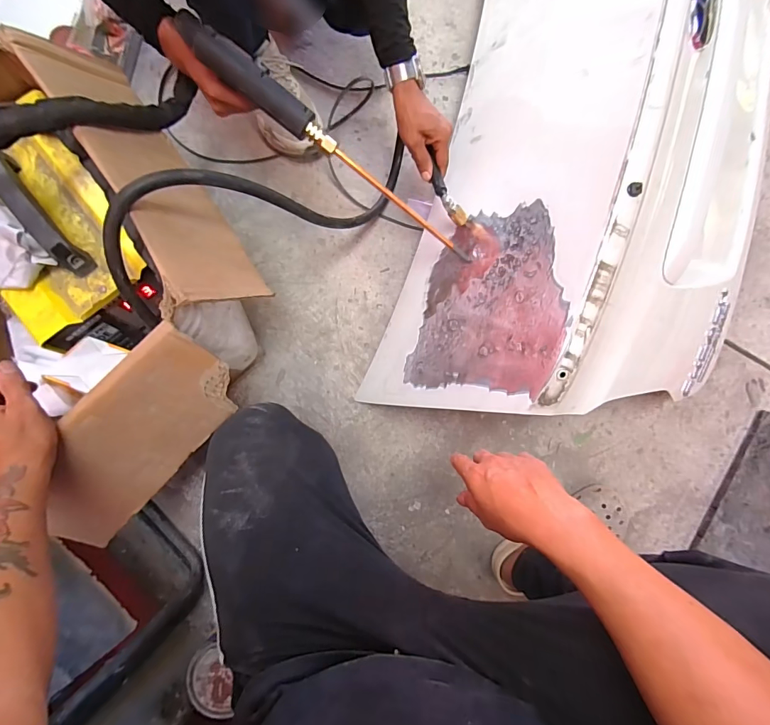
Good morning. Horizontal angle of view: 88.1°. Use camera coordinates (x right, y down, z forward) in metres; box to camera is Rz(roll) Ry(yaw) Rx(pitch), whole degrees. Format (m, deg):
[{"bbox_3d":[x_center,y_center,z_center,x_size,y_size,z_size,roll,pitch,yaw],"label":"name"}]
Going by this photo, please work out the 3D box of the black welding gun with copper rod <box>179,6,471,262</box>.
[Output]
[{"bbox_3d":[-0.062,-0.288,0.551,0.460,0.032,0.046,34,87,-17],"label":"black welding gun with copper rod"}]

